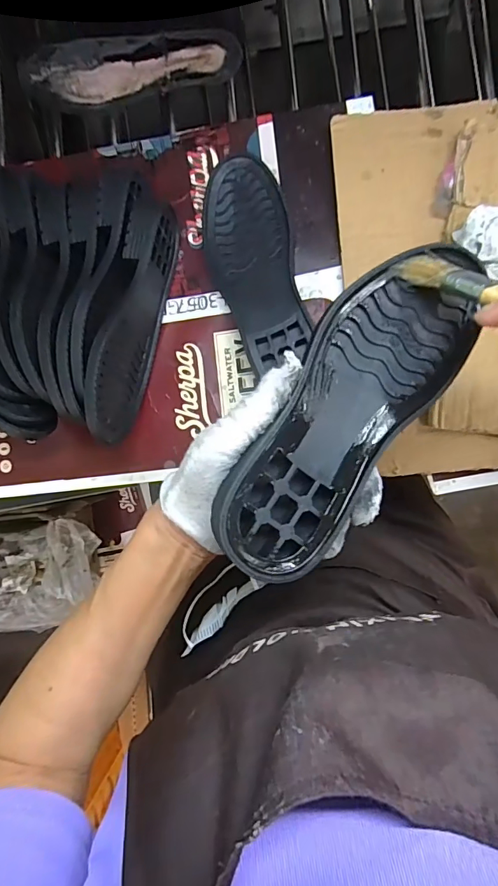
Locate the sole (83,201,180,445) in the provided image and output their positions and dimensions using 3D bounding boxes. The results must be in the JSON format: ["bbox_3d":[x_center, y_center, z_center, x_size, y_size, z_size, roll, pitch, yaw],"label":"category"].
[{"bbox_3d":[-0.099,-0.103,0.388,0.024,0.084,0.202,10,89,6],"label":"sole"}]

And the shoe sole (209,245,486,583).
[{"bbox_3d":[0.059,-0.024,0.251,0.073,0.026,0.211,36,75,5],"label":"shoe sole"}]

